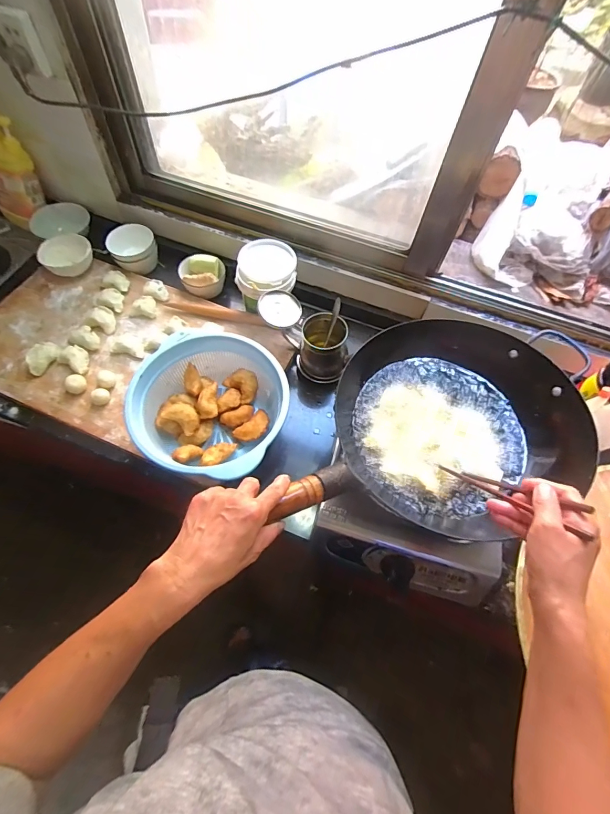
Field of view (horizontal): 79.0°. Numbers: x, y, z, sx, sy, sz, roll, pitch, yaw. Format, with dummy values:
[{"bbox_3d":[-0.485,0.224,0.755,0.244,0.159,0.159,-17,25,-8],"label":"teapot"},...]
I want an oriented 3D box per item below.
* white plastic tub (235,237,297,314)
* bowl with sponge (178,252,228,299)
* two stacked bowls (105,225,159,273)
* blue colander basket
[{"bbox_3d":[-0.087,-0.288,0.840,0.128,0.117,0.132,0,61,-4],"label":"white plastic tub"},{"bbox_3d":[-0.253,-0.321,0.910,0.100,0.072,0.095,2,61,-3],"label":"bowl with sponge"},{"bbox_3d":[-0.438,-0.402,0.948,0.109,0.065,0.117,2,61,-3],"label":"two stacked bowls"},{"bbox_3d":[-0.166,-0.002,0.685,0.269,0.104,0.247,2,61,-3],"label":"blue colander basket"}]

